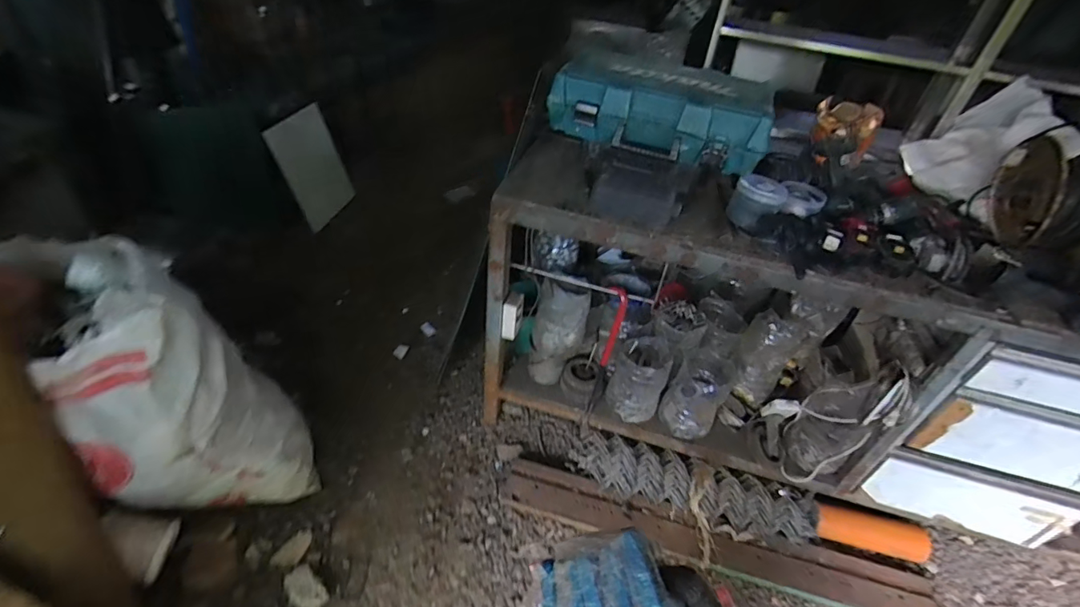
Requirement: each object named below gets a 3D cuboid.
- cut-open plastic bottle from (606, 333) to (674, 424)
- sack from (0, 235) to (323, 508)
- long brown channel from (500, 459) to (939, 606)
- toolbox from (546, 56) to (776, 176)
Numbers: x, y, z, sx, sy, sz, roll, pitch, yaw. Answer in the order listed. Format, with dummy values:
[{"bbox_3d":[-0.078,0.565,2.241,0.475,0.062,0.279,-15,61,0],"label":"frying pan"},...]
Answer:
[{"bbox_3d":[0.318,0.242,1.550,0.170,0.216,0.189,19,42,14],"label":"cut-open plastic bottle"},{"bbox_3d":[-0.865,0.233,1.190,0.374,0.828,0.309,-22,48,-28],"label":"sack"},{"bbox_3d":[0.517,0.719,1.483,1.309,0.071,0.157,14,42,8],"label":"long brown channel"},{"bbox_3d":[0.271,-0.436,1.079,0.457,0.126,0.211,17,42,12],"label":"toolbox"}]

